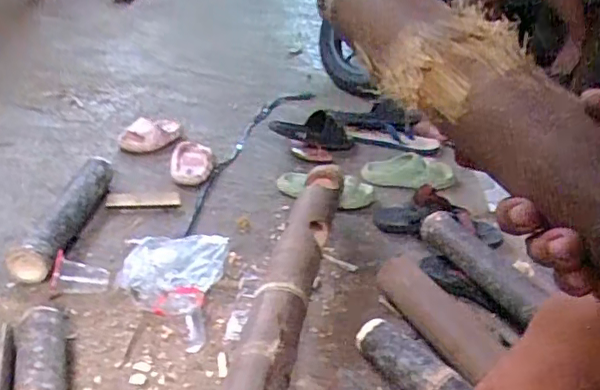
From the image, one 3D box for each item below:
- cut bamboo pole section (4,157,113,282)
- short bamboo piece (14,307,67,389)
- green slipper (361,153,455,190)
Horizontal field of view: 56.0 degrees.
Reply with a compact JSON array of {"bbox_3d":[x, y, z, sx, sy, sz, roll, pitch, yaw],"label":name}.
[{"bbox_3d":[-0.436,0.028,1.062,0.082,0.079,0.349,8,28,-2],"label":"cut bamboo pole section"},{"bbox_3d":[-0.344,0.226,0.751,0.060,0.060,0.201,-4,31,-20],"label":"short bamboo piece"},{"bbox_3d":[0.267,-0.065,1.384,0.220,0.069,0.087,5,29,-7],"label":"green slipper"}]

